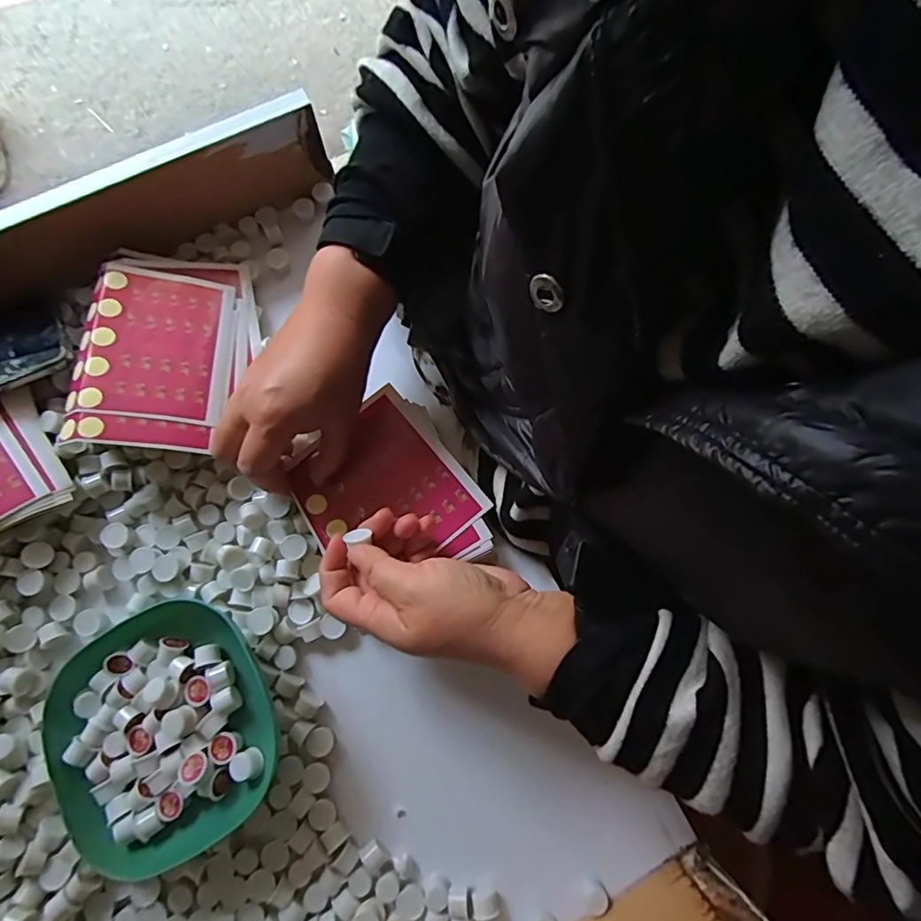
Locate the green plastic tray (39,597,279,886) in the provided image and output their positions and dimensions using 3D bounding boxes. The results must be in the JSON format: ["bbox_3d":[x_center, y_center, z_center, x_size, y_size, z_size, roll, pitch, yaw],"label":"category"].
[{"bbox_3d":[-0.186,0.166,0.317,0.127,0.025,0.133,-29,79,-7],"label":"green plastic tray"}]

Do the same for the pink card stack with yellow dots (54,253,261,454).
[{"bbox_3d":[-0.206,-0.081,0.368,0.107,0.014,0.153,4,69,-22],"label":"pink card stack with yellow dots"}]

